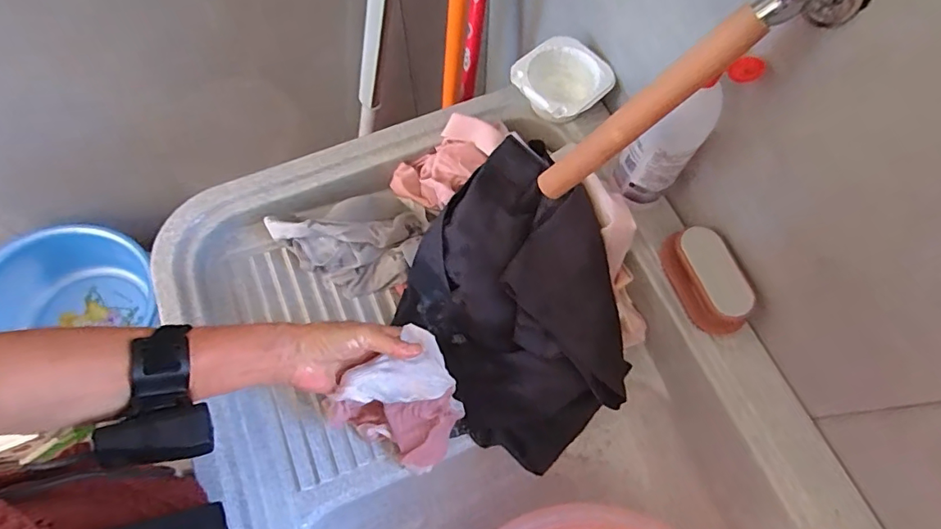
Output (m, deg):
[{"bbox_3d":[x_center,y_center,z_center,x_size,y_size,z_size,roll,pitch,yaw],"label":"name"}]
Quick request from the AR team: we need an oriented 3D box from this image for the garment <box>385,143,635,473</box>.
[{"bbox_3d":[0.052,0.049,0.537,0.211,0.137,0.278,-27,70,-10],"label":"garment"}]

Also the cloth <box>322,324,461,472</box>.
[{"bbox_3d":[-0.065,0.134,0.490,0.113,0.102,0.119,40,73,15],"label":"cloth"}]

